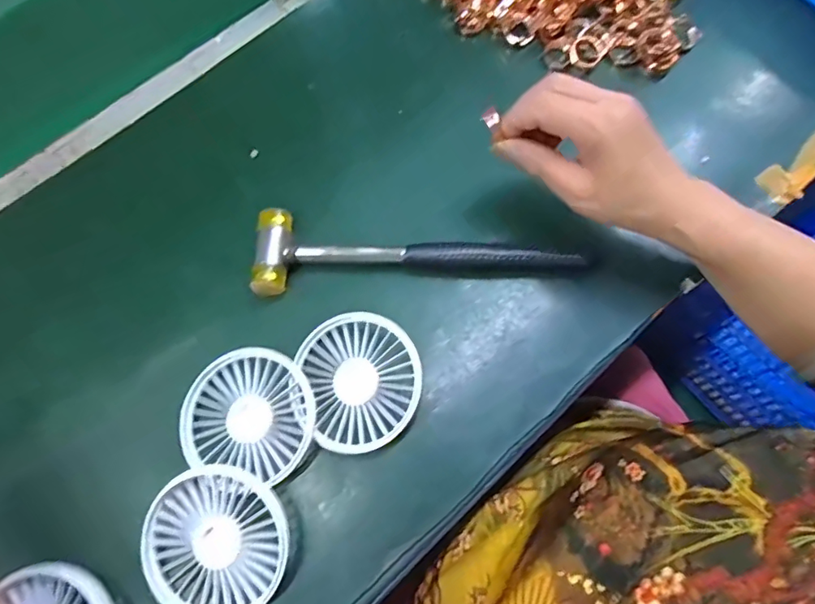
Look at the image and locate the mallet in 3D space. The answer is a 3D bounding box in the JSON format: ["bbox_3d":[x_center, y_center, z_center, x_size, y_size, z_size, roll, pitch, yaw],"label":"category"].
[{"bbox_3d":[0.010,-0.032,0.374,0.239,0.027,0.059,1,68,3],"label":"mallet"}]

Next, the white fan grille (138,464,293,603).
[{"bbox_3d":[-0.116,0.144,0.311,0.089,0.013,0.084,-1,84,8],"label":"white fan grille"}]

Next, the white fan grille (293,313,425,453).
[{"bbox_3d":[-0.030,0.050,0.340,0.077,0.009,0.088,-22,72,6],"label":"white fan grille"}]

